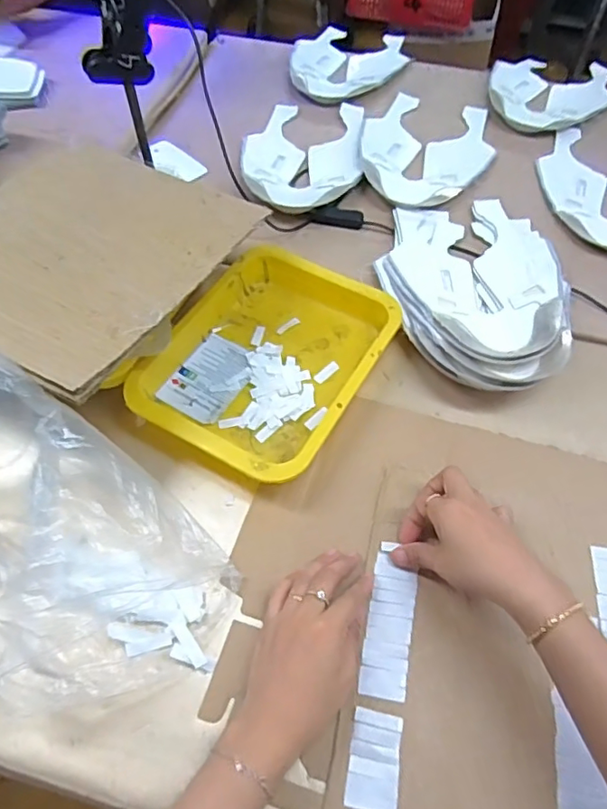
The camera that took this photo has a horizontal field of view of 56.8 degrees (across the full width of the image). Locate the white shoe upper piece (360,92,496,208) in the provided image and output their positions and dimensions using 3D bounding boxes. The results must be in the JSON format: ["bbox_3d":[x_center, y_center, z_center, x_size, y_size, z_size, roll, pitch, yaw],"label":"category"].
[{"bbox_3d":[0.174,-0.369,0.797,0.179,0.015,0.252,7,58,4],"label":"white shoe upper piece"}]

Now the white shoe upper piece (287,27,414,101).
[{"bbox_3d":[0.069,-0.571,0.924,0.181,0.009,0.241,29,62,17],"label":"white shoe upper piece"}]

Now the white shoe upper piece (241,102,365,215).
[{"bbox_3d":[0.000,-0.352,0.782,0.161,0.021,0.240,4,58,2],"label":"white shoe upper piece"}]

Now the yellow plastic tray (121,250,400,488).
[{"bbox_3d":[-0.039,-0.051,0.584,0.200,0.047,0.257,28,61,16],"label":"yellow plastic tray"}]

